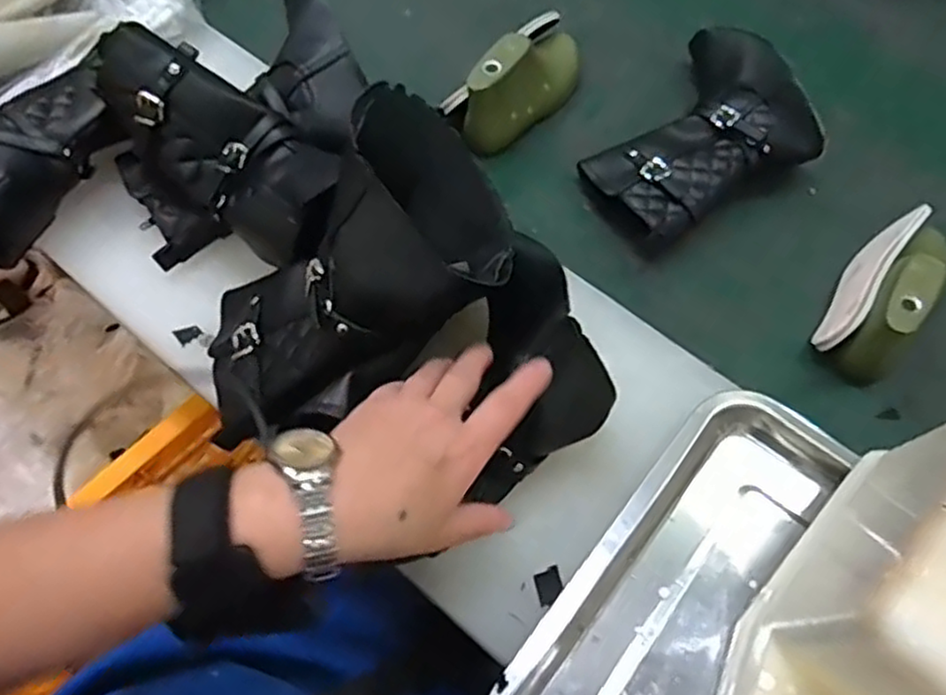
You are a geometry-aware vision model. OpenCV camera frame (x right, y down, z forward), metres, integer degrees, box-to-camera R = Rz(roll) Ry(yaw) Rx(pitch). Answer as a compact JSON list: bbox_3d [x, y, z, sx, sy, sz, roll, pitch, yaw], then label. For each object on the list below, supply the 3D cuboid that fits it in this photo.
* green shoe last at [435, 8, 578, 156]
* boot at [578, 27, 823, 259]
[{"bbox_3d":[0.045,-0.242,0.646,0.063,0.078,0.155,37,68,16],"label":"green shoe last"},{"bbox_3d":[0.182,-0.188,0.621,0.195,0.071,0.160,-29,68,-15],"label":"boot"}]

